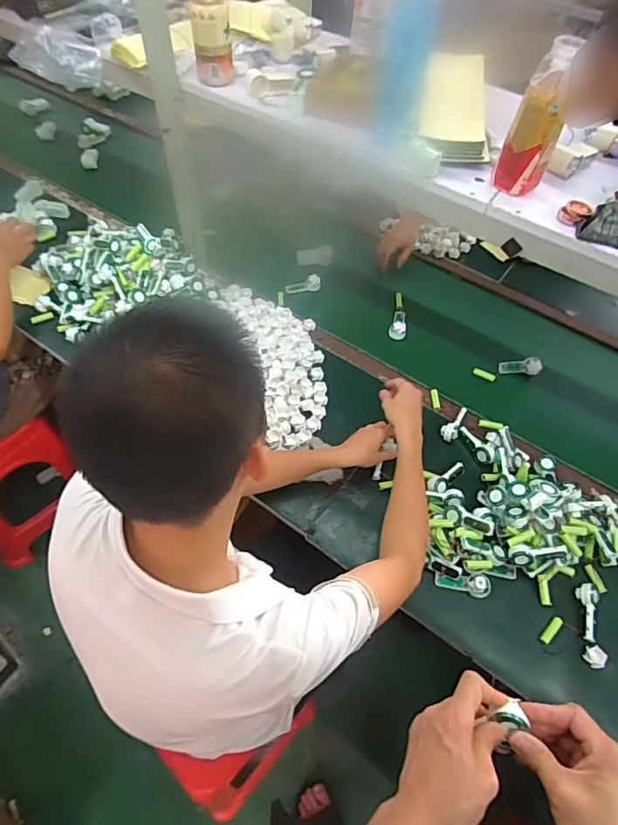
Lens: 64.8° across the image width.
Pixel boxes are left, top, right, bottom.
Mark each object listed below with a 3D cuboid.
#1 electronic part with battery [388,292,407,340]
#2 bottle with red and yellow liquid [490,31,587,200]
[{"bbox_3d":[0.230,-0.247,1.236,0.040,0.033,0.151,10,55,5],"label":"electronic part with battery"},{"bbox_3d":[0.332,-0.413,0.707,0.074,0.192,0.055,9,55,4],"label":"bottle with red and yellow liquid"}]

